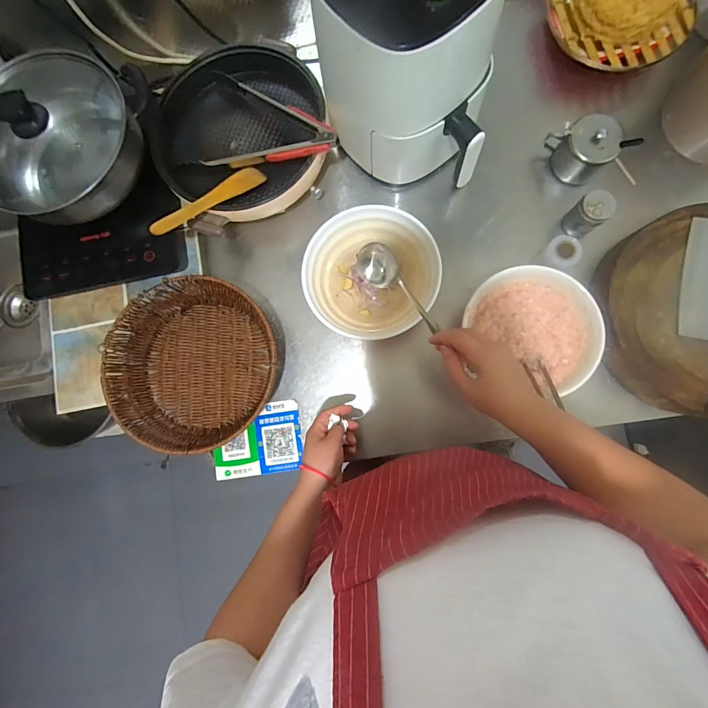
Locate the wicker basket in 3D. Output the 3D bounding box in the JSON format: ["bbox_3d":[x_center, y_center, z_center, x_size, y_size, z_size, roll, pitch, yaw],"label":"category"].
[{"bbox_3d":[-0.270,0.021,0.618,0.274,0.084,0.275,-1,83,5],"label":"wicker basket"}]

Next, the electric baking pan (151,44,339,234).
[{"bbox_3d":[-0.198,-0.384,0.620,0.282,0.081,0.278,-1,83,5],"label":"electric baking pan"}]

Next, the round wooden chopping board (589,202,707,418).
[{"bbox_3d":[0.532,-0.065,0.552,0.290,0.071,0.308,-1,83,5],"label":"round wooden chopping board"}]

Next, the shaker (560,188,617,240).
[{"bbox_3d":[0.381,-0.225,0.590,0.042,0.071,0.049,-33,82,0],"label":"shaker"}]

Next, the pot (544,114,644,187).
[{"bbox_3d":[0.385,-0.344,0.602,0.075,0.085,0.101,-32,82,1],"label":"pot"}]

